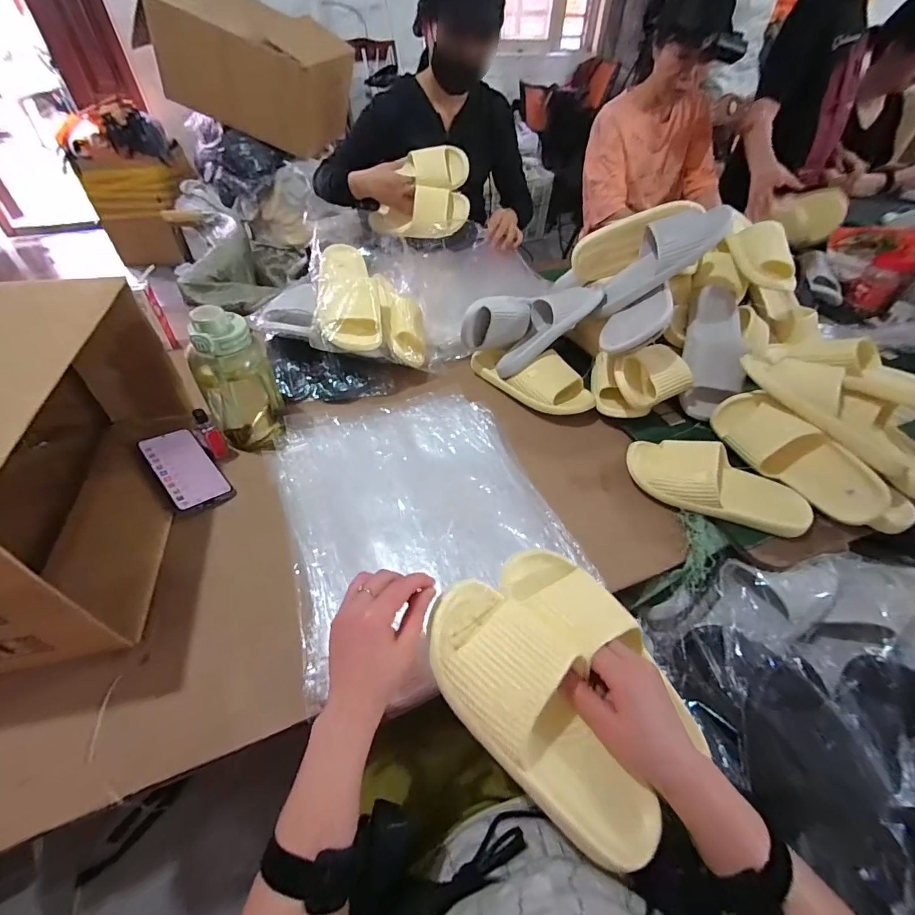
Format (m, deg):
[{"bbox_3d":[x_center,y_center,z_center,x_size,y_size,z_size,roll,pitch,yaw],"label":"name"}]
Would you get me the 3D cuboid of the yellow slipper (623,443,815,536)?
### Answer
[{"bbox_3d":[0.392,0.041,0.638,0.255,0.077,0.099,19,50,11],"label":"yellow slipper"}]

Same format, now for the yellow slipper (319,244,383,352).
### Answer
[{"bbox_3d":[-0.204,-0.311,0.774,0.102,0.063,0.244,-12,67,-6],"label":"yellow slipper"}]

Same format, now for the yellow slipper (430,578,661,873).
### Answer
[{"bbox_3d":[0.073,0.231,0.381,0.108,0.070,0.257,-31,76,-23],"label":"yellow slipper"}]

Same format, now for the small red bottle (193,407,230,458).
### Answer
[{"bbox_3d":[-0.378,-0.035,0.643,0.027,0.084,0.032,-33,57,-27],"label":"small red bottle"}]

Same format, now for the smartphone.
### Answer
[{"bbox_3d":[-0.405,0.018,0.627,0.077,0.006,0.166,-27,59,-36],"label":"smartphone"}]

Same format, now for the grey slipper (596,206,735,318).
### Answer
[{"bbox_3d":[0.361,-0.369,0.771,0.255,0.072,0.090,-38,39,27],"label":"grey slipper"}]

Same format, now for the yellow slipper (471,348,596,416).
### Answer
[{"bbox_3d":[0.140,-0.161,0.800,0.108,0.061,0.251,-32,58,-28],"label":"yellow slipper"}]

